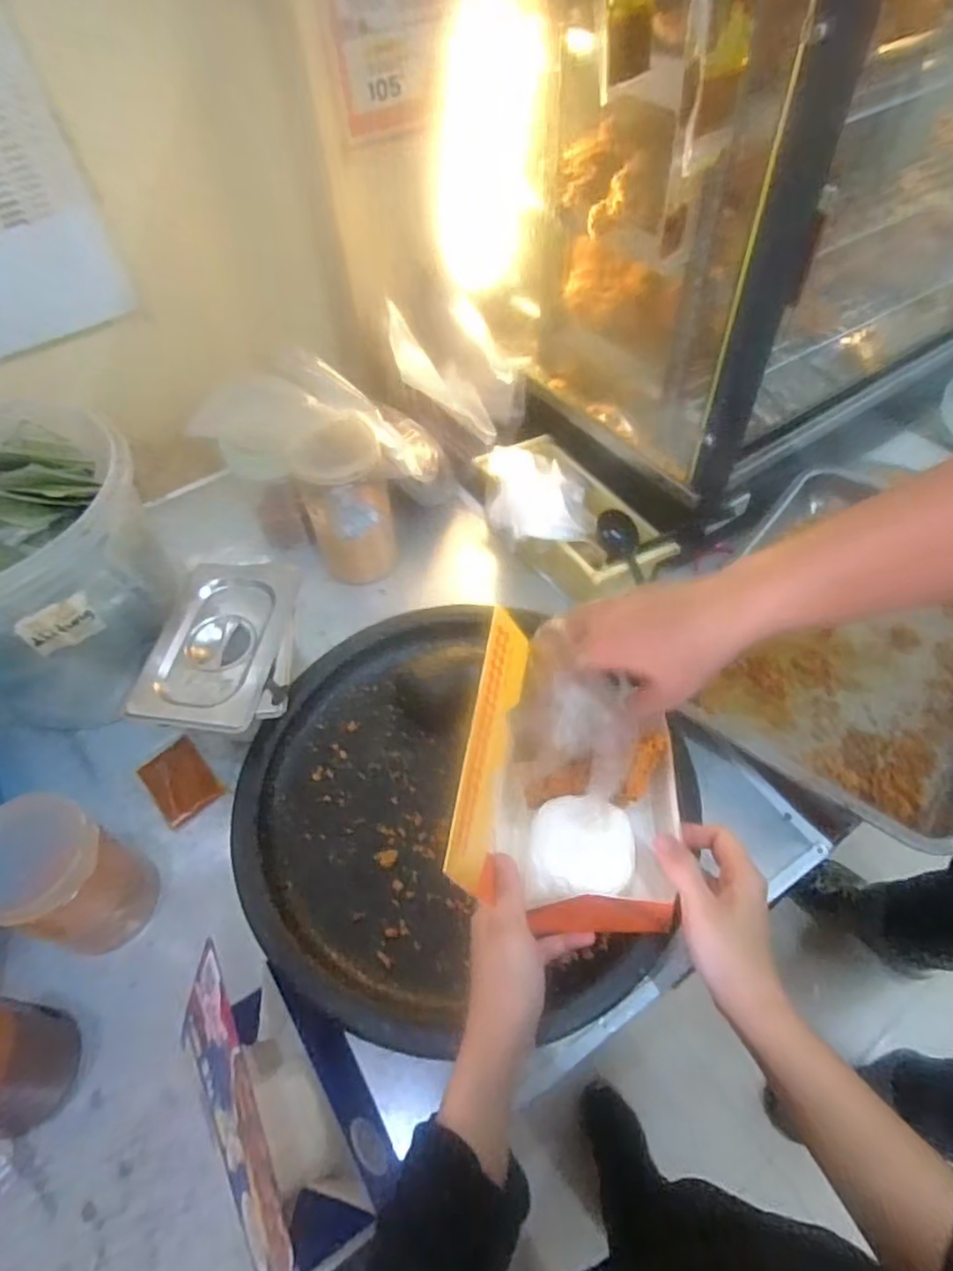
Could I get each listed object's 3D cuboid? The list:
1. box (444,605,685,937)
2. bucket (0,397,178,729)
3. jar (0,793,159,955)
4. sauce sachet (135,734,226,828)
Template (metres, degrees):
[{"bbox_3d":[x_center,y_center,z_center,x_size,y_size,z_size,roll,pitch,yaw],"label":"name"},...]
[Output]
[{"bbox_3d":[0.068,0.105,0.452,0.136,0.152,0.161,7,55,8],"label":"box"},{"bbox_3d":[-0.407,-0.050,0.627,0.239,0.202,0.204,-32,59,-19],"label":"bucket"},{"bbox_3d":[-0.319,0.187,0.517,0.079,0.144,0.089,21,58,17],"label":"jar"},{"bbox_3d":[-0.284,0.139,0.641,0.056,0.005,0.079,-37,61,-22],"label":"sauce sachet"}]

